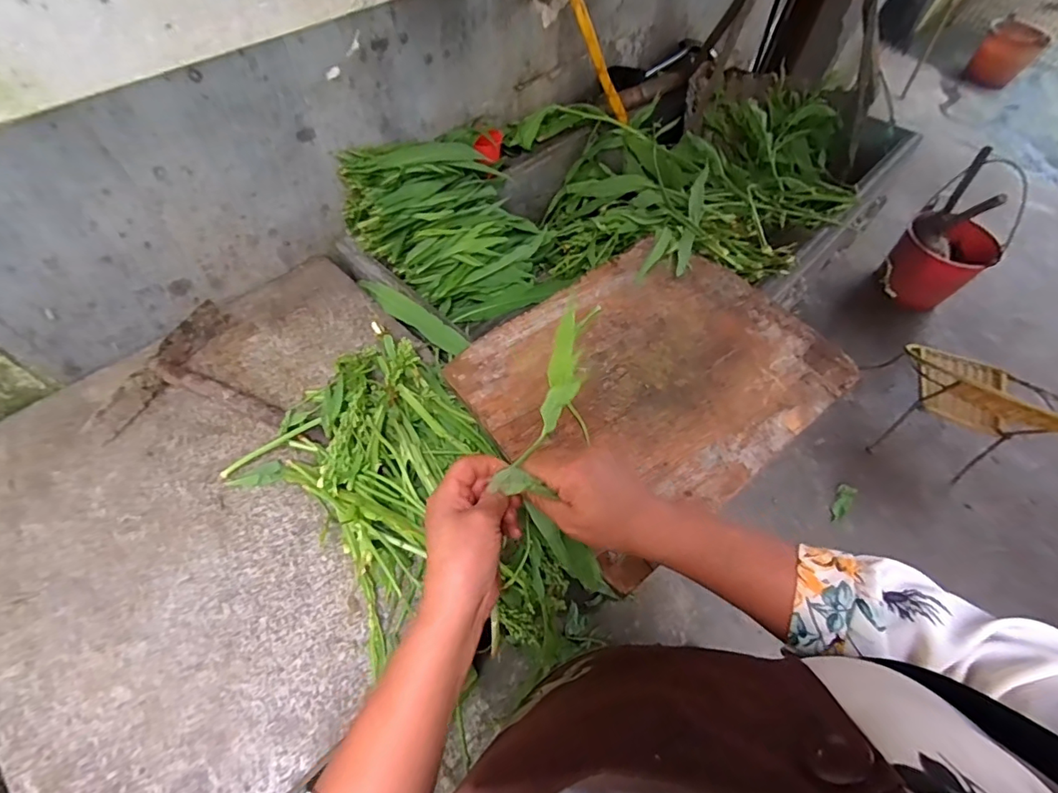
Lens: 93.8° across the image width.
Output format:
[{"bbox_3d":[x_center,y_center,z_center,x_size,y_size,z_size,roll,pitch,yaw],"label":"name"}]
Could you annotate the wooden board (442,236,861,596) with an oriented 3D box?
[{"bbox_3d":[0.168,-0.037,0.685,0.469,0.033,0.373,-33,66,-22],"label":"wooden board"}]

